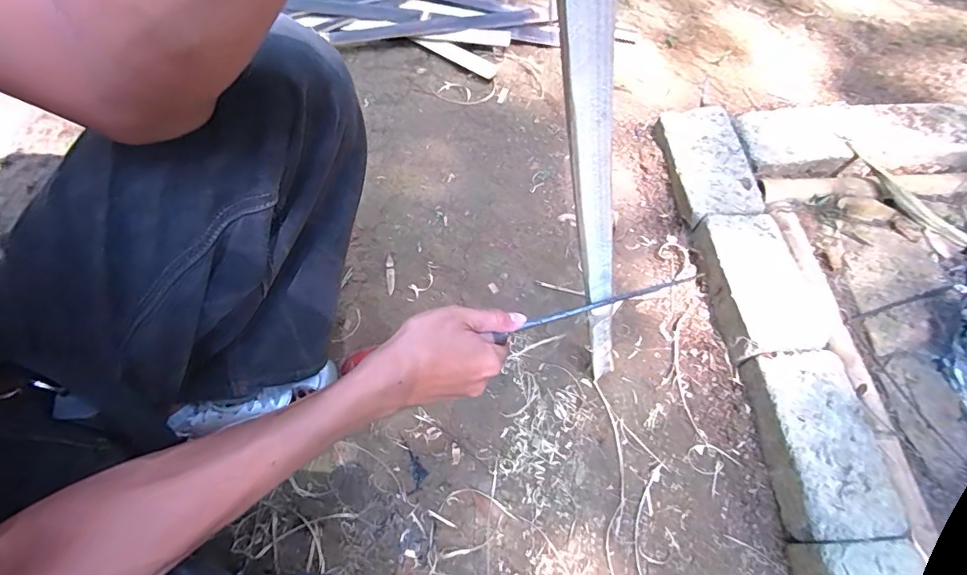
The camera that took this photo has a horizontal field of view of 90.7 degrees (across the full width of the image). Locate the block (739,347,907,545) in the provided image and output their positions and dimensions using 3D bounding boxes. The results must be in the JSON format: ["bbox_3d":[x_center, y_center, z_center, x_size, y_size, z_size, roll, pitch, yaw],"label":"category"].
[{"bbox_3d":[0.400,0.189,0.583,0.115,0.073,0.207,-4,62,-4],"label":"block"}]

